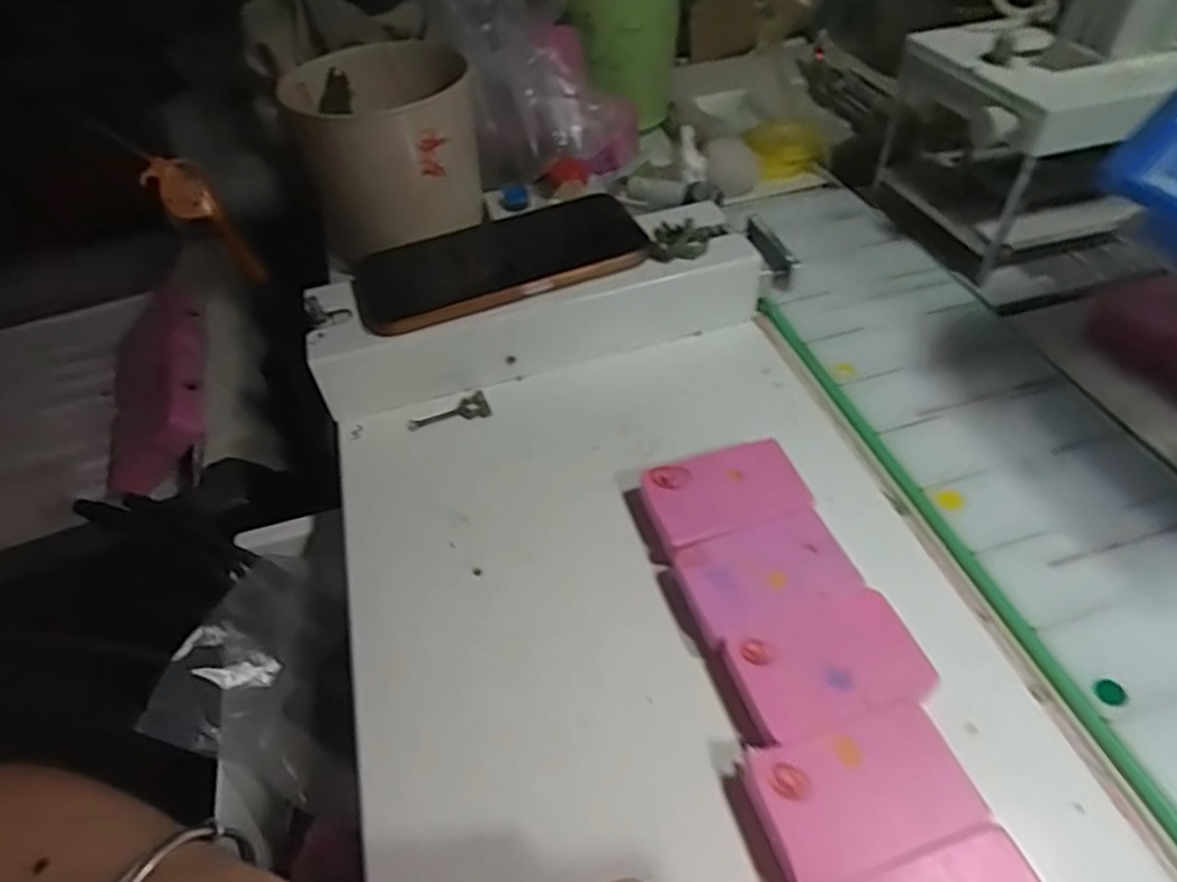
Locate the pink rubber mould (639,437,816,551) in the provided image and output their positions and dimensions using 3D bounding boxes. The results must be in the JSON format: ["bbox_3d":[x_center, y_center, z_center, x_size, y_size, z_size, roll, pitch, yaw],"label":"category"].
[{"bbox_3d":[0.062,0.026,0.334,0.070,0.019,0.047,-12,47,-11],"label":"pink rubber mould"}]

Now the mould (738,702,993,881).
[{"bbox_3d":[0.092,0.120,0.243,0.069,0.015,0.043,-13,47,-12],"label":"mould"}]

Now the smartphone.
[{"bbox_3d":[-0.049,-0.105,0.418,0.168,0.015,0.081,-21,44,-13],"label":"smartphone"}]

